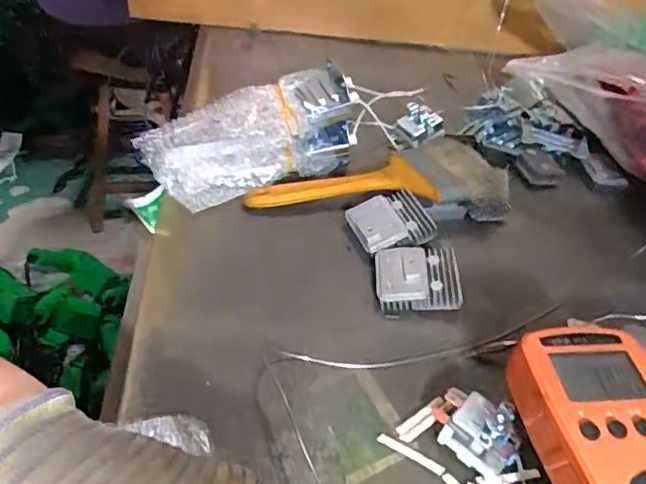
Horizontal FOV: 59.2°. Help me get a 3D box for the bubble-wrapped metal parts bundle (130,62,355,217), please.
[{"bbox_3d":[-0.054,-0.080,0.460,0.173,0.056,0.088,-21,50,-10],"label":"bubble-wrapped metal parts bundle"}]

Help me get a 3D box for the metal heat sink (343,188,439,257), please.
[{"bbox_3d":[0.051,-0.012,0.424,0.058,0.021,0.048,-9,47,-16],"label":"metal heat sink"}]

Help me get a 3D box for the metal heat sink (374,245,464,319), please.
[{"bbox_3d":[0.064,0.026,0.388,0.055,0.022,0.049,2,45,-6],"label":"metal heat sink"}]

